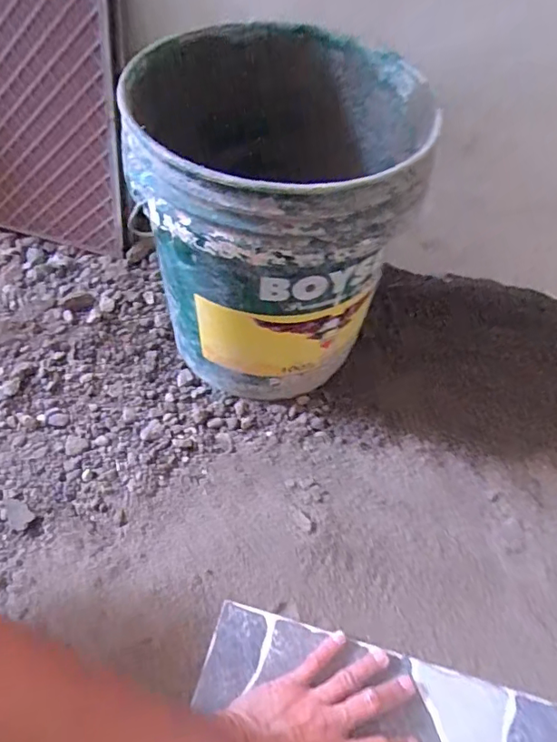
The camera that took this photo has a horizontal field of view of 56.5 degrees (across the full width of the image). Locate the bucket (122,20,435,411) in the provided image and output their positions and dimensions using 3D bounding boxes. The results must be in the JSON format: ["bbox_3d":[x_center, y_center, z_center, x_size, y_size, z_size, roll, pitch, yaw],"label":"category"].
[{"bbox_3d":[-0.009,-0.173,0.614,0.289,0.327,0.330,5,55,-1],"label":"bucket"}]

